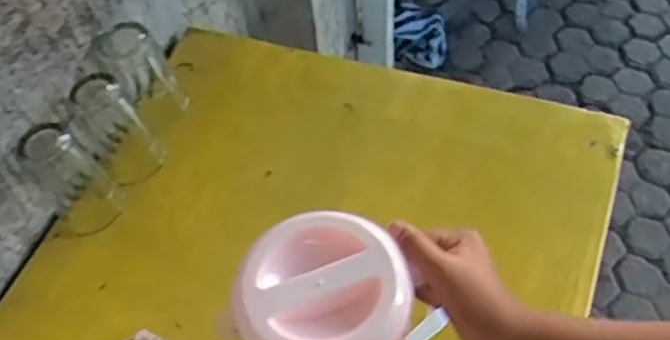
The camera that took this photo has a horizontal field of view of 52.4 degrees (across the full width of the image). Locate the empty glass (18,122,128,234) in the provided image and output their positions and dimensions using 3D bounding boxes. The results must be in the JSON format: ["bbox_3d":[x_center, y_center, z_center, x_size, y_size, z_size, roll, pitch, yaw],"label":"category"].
[{"bbox_3d":[-0.298,0.007,0.775,0.069,0.124,0.076,-36,61,-18],"label":"empty glass"}]

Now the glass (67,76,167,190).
[{"bbox_3d":[-0.254,-0.050,0.807,0.064,0.130,0.069,-27,58,-13],"label":"glass"}]

